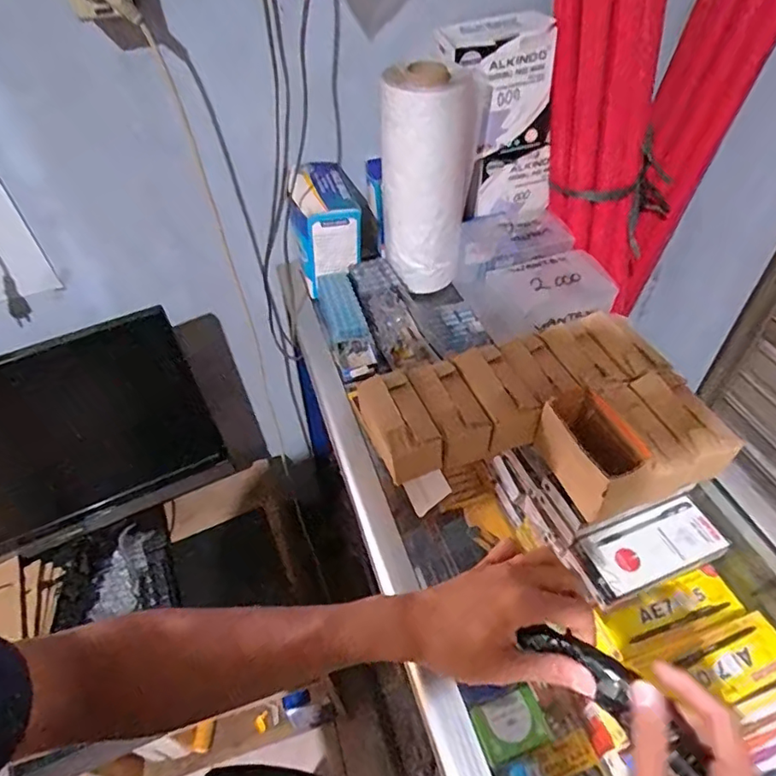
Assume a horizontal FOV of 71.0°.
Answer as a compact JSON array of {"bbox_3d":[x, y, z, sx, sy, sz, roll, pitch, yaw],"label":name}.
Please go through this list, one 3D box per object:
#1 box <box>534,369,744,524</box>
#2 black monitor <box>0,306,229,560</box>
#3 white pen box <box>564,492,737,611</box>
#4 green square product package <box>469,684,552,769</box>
[{"bbox_3d":[0.238,0.047,0.527,0.159,0.068,0.107,-18,49,-12],"label":"box"},{"bbox_3d":[-0.525,0.105,0.735,0.538,0.314,0.052,-22,50,-15],"label":"black monitor"},{"bbox_3d":[0.275,0.172,0.580,0.159,0.024,0.069,-20,50,-13],"label":"white pen box"},{"bbox_3d":[0.171,0.469,0.757,0.093,0.012,0.071,-18,50,-12],"label":"green square product package"}]

